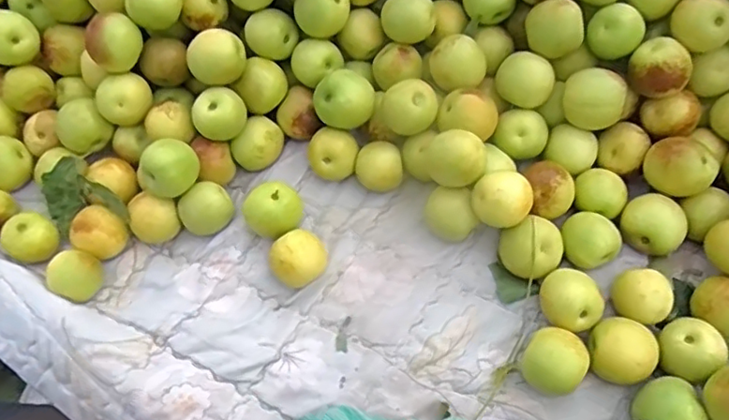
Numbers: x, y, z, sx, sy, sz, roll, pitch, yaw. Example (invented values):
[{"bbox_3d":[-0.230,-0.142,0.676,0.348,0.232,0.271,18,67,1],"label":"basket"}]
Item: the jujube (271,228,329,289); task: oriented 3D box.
[{"bbox_3d":[-0.042,0.032,0.389,0.034,0.029,0.029,-30,68,-12],"label":"jujube"}]

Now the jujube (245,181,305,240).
[{"bbox_3d":[-0.059,0.002,0.402,0.035,0.033,0.030,-38,70,-15],"label":"jujube"}]

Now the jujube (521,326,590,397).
[{"bbox_3d":[0.110,0.090,0.356,0.034,0.032,0.034,-1,65,1],"label":"jujube"}]

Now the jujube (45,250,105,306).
[{"bbox_3d":[-0.188,0.043,0.395,0.025,0.025,0.031,29,69,14],"label":"jujube"}]

